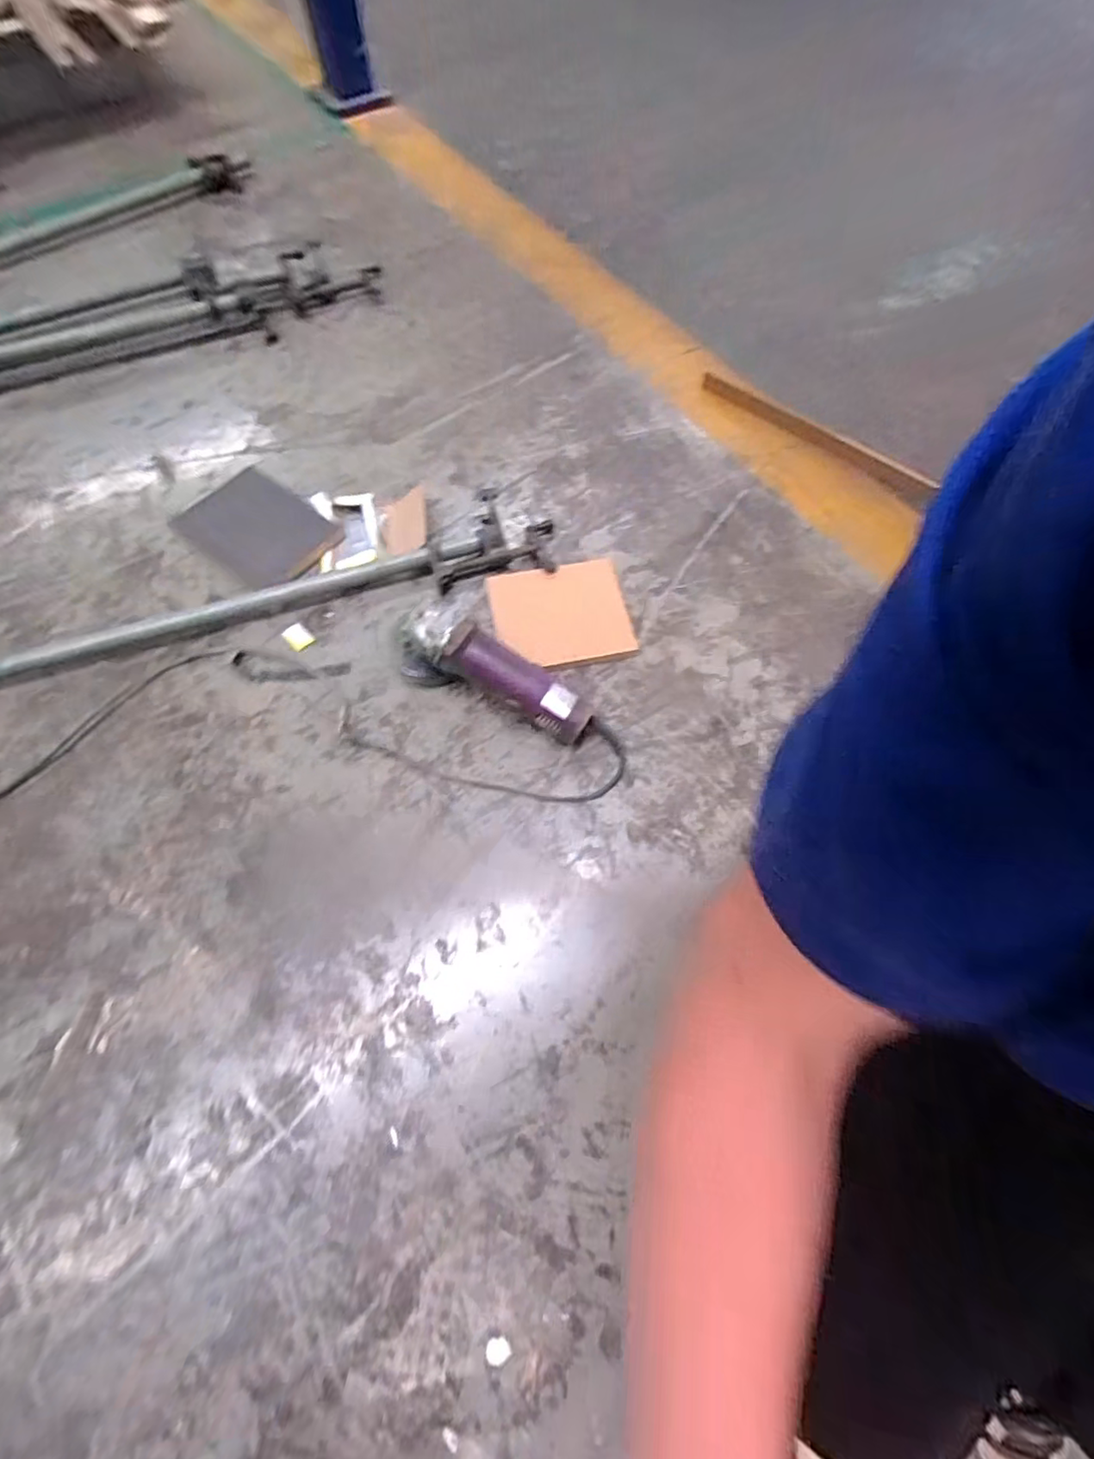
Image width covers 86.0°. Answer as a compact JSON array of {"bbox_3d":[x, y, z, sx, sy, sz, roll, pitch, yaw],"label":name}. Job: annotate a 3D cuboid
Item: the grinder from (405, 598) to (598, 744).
[{"bbox_3d":[-0.061,-0.072,0.742,0.249,0.097,0.086,22,67,9],"label":"grinder"}]

